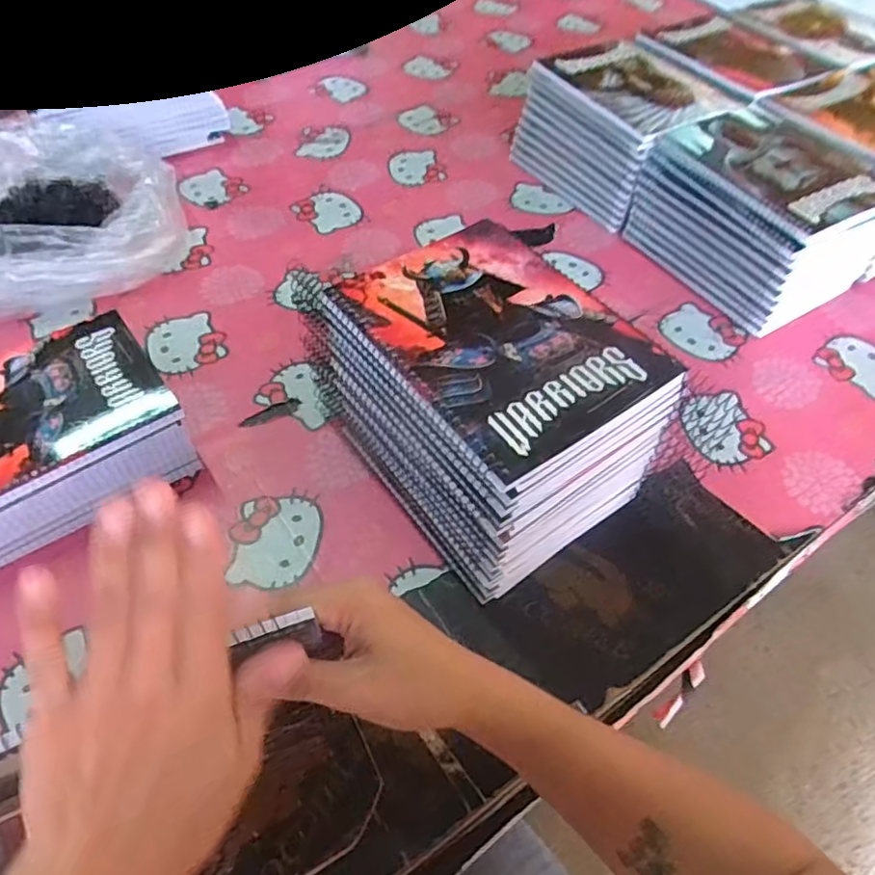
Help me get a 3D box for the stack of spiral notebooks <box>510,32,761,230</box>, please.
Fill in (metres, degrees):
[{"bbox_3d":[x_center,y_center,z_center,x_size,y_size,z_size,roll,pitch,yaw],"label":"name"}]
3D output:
[{"bbox_3d":[0.217,-0.363,0.778,0.159,0.124,0.202,-26,58,-21],"label":"stack of spiral notebooks"}]

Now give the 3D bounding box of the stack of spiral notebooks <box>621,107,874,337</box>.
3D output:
[{"bbox_3d":[0.340,-0.235,0.681,0.179,0.121,0.204,-25,58,-20],"label":"stack of spiral notebooks"}]

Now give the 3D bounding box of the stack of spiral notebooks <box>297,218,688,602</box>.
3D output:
[{"bbox_3d":[0.036,-0.021,0.485,0.157,0.166,0.203,-30,59,-23],"label":"stack of spiral notebooks"}]

